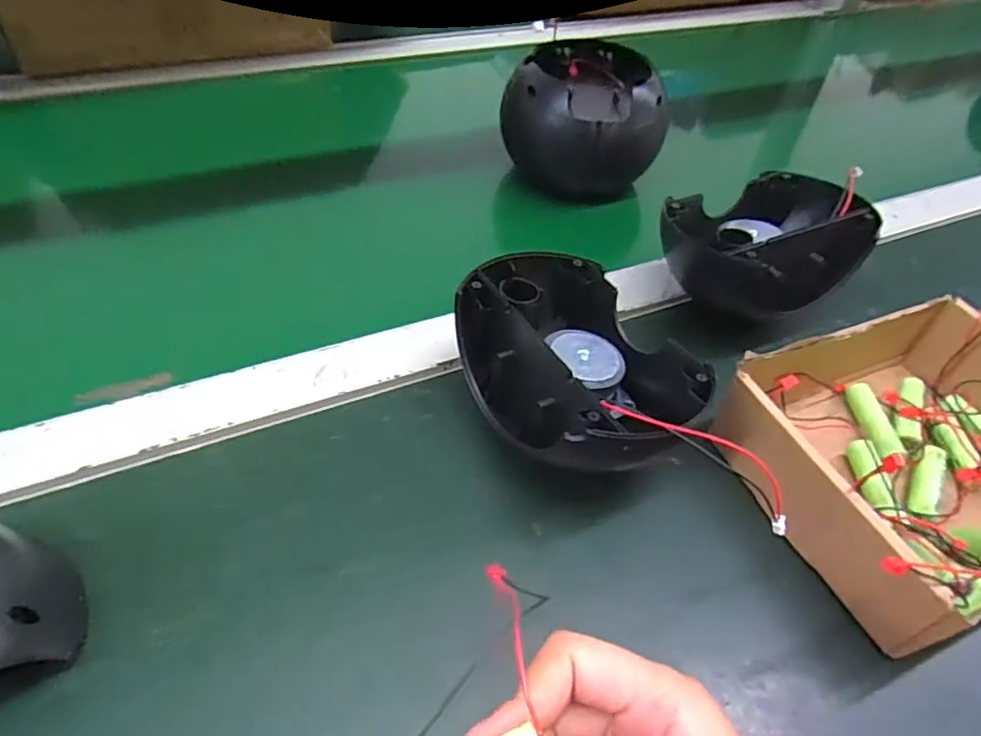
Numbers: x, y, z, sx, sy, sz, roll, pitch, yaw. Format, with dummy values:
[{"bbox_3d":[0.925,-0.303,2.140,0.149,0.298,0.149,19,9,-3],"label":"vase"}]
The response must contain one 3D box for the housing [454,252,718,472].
[{"bbox_3d":[0.046,0.002,0.326,0.131,0.073,0.096,27,51,18],"label":"housing"}]

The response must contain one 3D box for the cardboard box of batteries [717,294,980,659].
[{"bbox_3d":[0.221,0.044,0.315,0.169,0.060,0.137,-18,52,-20],"label":"cardboard box of batteries"}]

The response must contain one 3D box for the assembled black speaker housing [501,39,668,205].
[{"bbox_3d":[0.080,-0.200,0.501,0.106,0.106,0.105,38,55,26],"label":"assembled black speaker housing"}]

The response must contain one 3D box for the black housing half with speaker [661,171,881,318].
[{"bbox_3d":[0.177,-0.076,0.406,0.140,0.073,0.092,-15,51,-18],"label":"black housing half with speaker"}]

